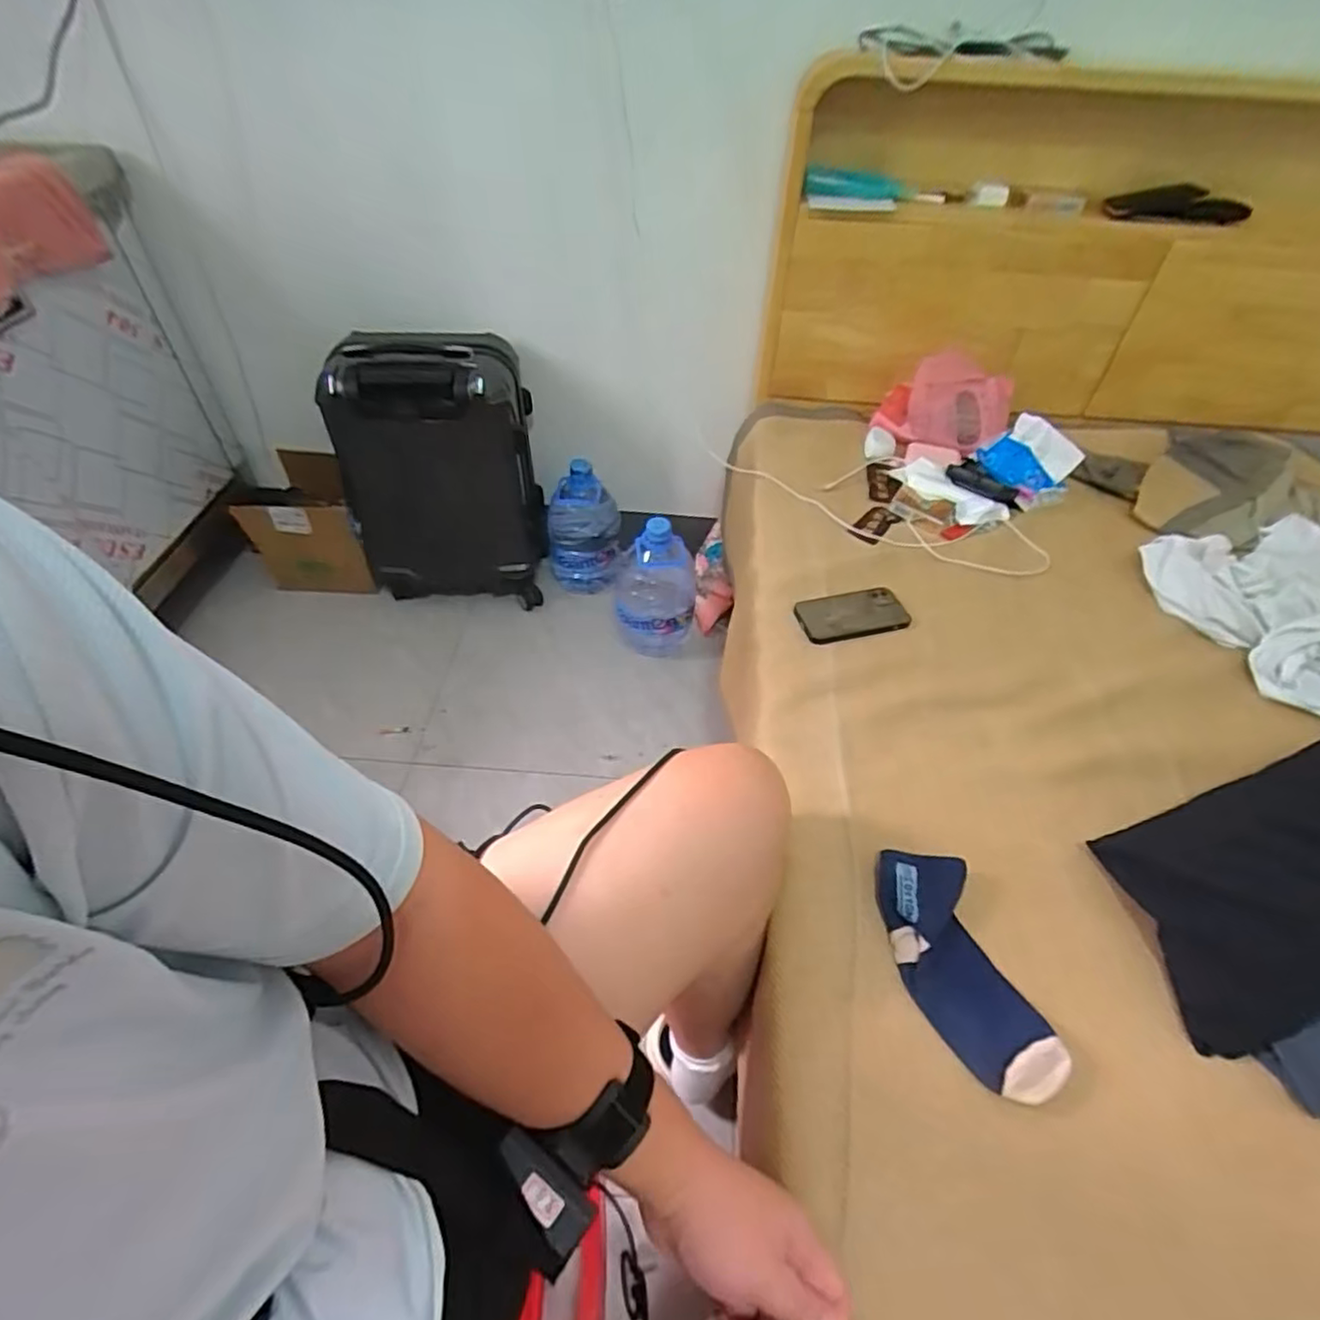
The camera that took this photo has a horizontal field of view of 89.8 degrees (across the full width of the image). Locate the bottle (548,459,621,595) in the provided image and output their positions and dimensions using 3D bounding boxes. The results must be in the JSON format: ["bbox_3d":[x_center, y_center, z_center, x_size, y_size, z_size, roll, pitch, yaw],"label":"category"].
[{"bbox_3d":[-0.168,-0.303,1.431,0.154,0.297,0.163,-3,48,-5],"label":"bottle"}]

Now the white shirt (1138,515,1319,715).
[{"bbox_3d":[0.809,-0.104,0.888,0.260,0.068,0.333,37,56,27],"label":"white shirt"}]

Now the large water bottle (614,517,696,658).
[{"bbox_3d":[-0.012,-0.154,1.306,0.151,0.281,0.154,1,48,-2],"label":"large water bottle"}]

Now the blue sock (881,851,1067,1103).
[{"bbox_3d":[0.259,0.264,0.576,0.089,0.022,0.203,-8,49,-10],"label":"blue sock"}]

